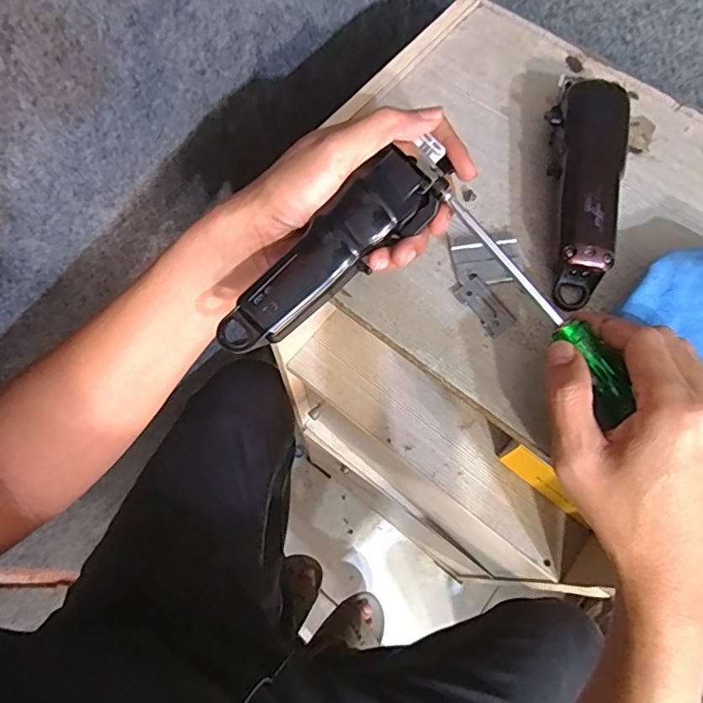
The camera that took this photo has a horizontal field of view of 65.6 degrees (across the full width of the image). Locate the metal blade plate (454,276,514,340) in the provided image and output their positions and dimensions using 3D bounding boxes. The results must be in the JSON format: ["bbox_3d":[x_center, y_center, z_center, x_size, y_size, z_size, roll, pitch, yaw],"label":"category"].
[{"bbox_3d":[0.089,-0.030,0.365,0.020,0.004,0.041,-35,78,-12],"label":"metal blade plate"}]

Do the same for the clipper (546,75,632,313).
[{"bbox_3d":[0.157,-0.116,0.376,0.048,0.048,0.167,11,67,4],"label":"clipper"}]

